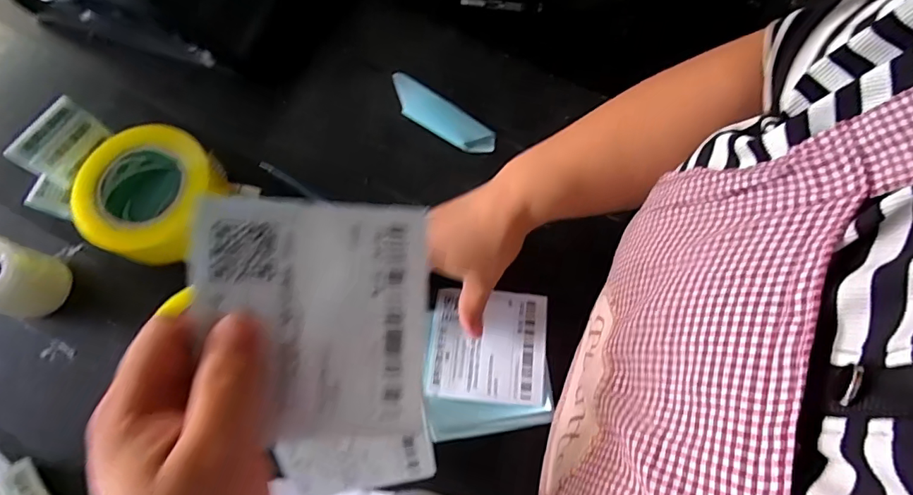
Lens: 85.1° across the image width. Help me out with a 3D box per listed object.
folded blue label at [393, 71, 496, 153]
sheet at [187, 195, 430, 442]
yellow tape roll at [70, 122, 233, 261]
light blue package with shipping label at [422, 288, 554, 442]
[{"bbox_3d":[-0.016,-0.140,0.529,0.127,0.008,0.040,31,83,7],"label":"folded blue label"},{"bbox_3d":[-0.063,0.032,0.224,0.099,0.006,0.105,2,88,-11],"label":"sheet"},{"bbox_3d":[-0.282,-0.049,0.472,0.132,0.064,0.127,0,71,1],"label":"yellow tape roll"},{"bbox_3d":[0.026,0.099,0.439,0.109,0.017,0.124,-1,69,2],"label":"light blue package with shipping label"}]

